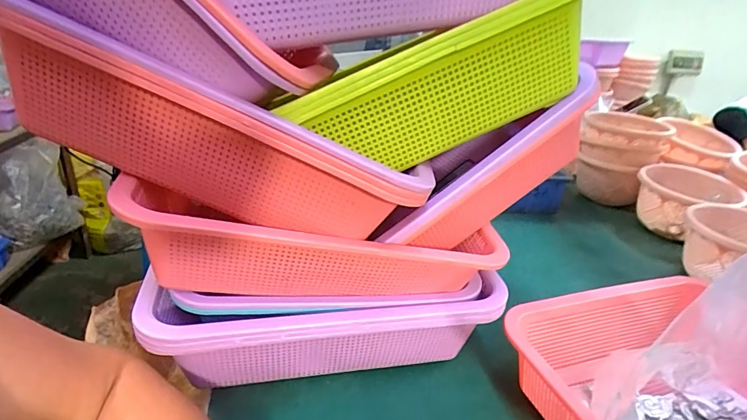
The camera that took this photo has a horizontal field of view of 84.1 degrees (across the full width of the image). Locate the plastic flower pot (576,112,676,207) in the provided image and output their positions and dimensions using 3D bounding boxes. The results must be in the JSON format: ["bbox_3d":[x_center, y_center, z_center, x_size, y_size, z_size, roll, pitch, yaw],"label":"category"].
[{"bbox_3d":[0.463,-0.092,0.793,0.140,0.153,0.139,22,31,32],"label":"plastic flower pot"}]

